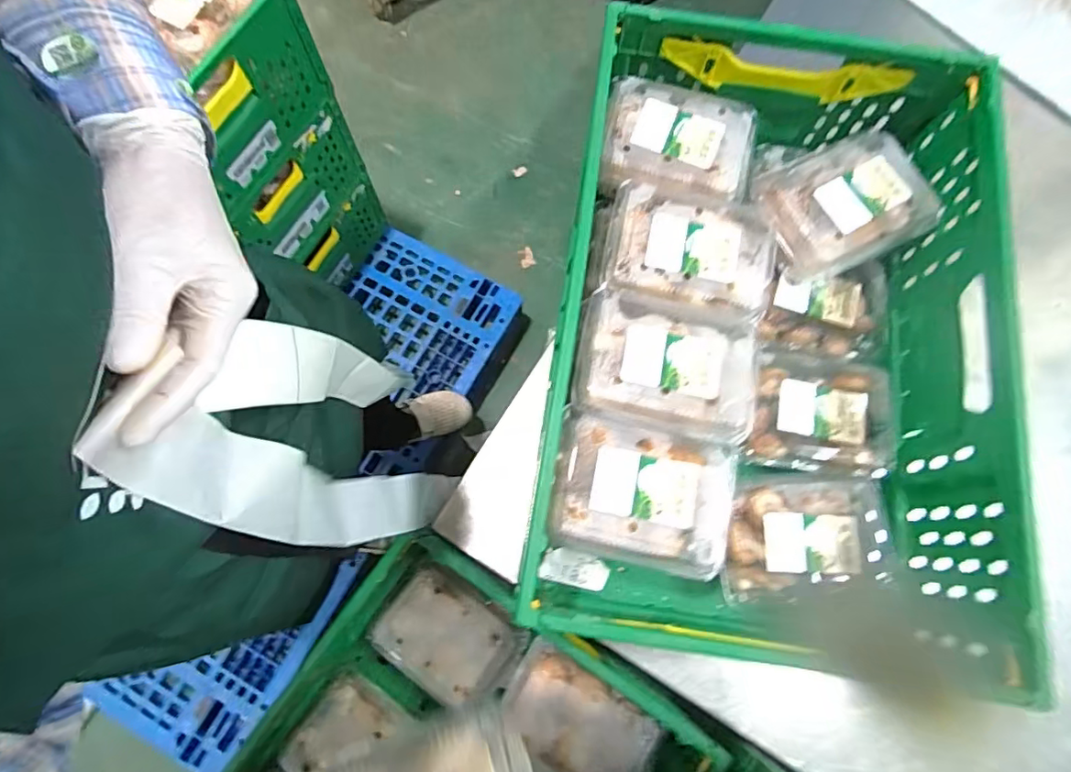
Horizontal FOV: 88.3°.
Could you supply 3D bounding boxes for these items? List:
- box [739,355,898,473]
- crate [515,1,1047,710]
[{"bbox_3d":[0.309,0.032,0.611,0.162,0.048,0.131,11,75,1],"label":"box"},{"bbox_3d":[0.232,-0.052,0.588,0.400,0.223,0.589,9,75,1],"label":"crate"}]

